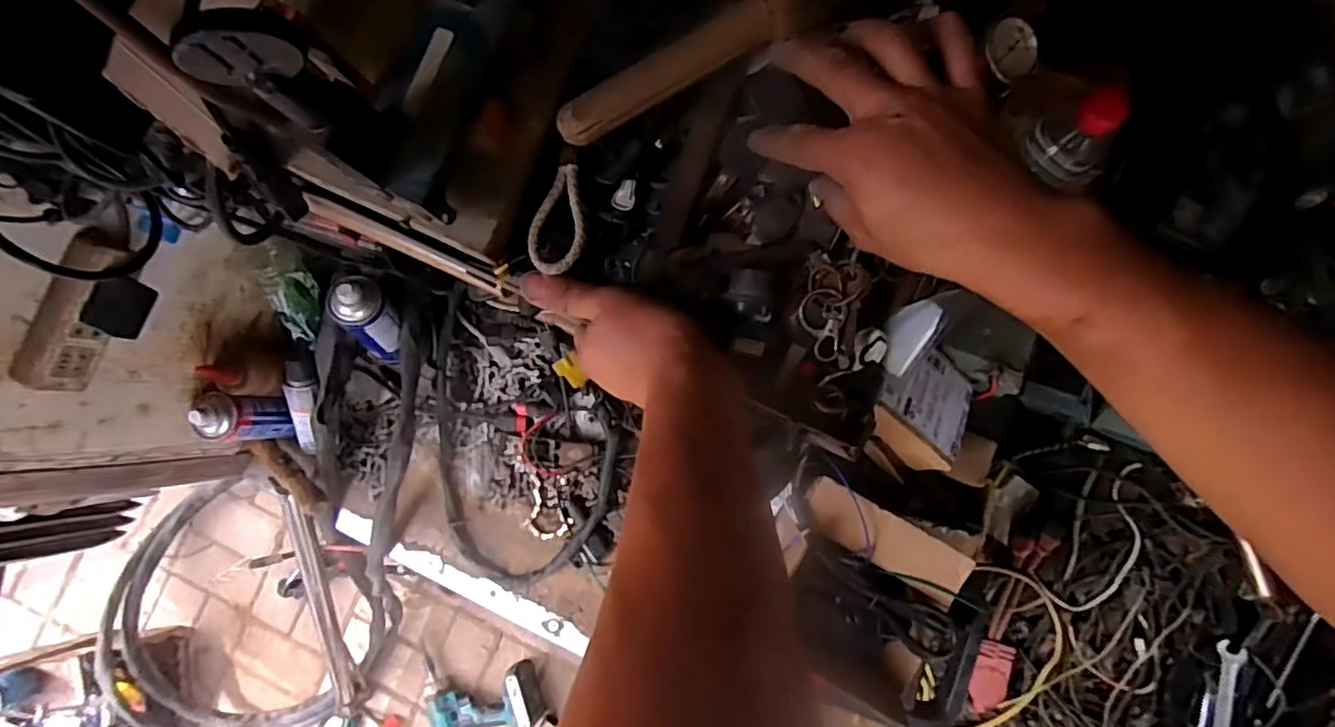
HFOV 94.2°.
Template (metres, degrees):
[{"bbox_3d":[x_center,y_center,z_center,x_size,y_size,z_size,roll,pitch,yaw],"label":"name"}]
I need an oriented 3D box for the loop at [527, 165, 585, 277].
[{"bbox_3d":[-0.064,-0.083,0.358,0.032,0.007,0.064,-1,84,5],"label":"loop"}]

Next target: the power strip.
[{"bbox_3d":[-0.586,-0.049,0.620,0.030,0.061,0.161,21,87,7],"label":"power strip"}]

